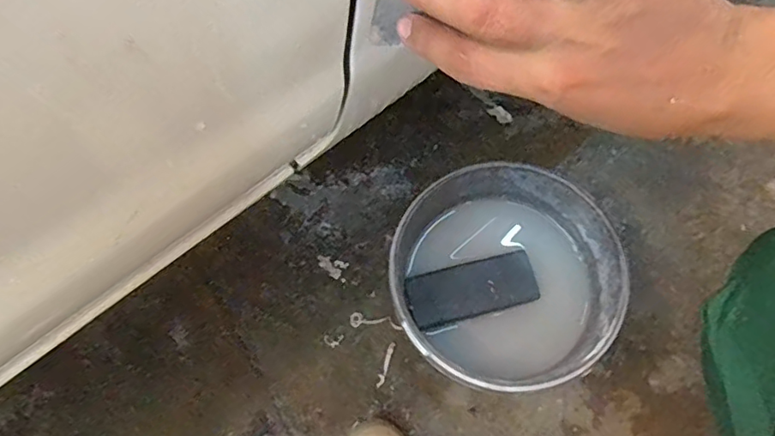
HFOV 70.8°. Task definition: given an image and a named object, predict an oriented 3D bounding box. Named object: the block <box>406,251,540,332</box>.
[{"bbox_3d":[0.091,0.077,0.597,0.137,0.023,0.058,-14,71,-4],"label":"block"}]

